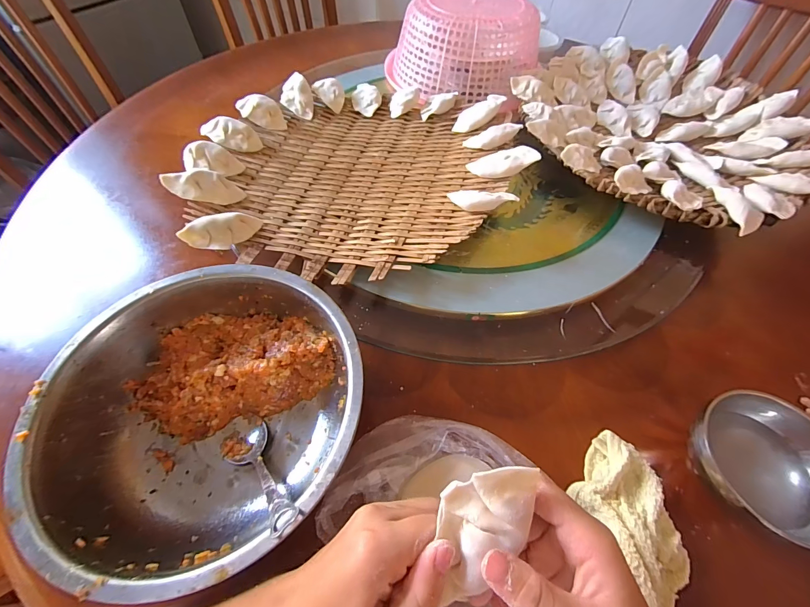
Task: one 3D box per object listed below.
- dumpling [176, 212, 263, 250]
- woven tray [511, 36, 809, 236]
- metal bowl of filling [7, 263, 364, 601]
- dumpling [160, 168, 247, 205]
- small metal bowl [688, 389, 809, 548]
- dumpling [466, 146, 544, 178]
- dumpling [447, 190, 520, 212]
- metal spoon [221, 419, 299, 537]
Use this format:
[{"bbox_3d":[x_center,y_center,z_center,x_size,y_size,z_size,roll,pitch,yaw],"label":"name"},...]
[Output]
[{"bbox_3d":[-0.187,-0.076,0.359,0.076,0.021,0.031,-22,59,-30],"label":"dumpling"},{"bbox_3d":[0.353,-0.252,0.500,0.381,0.059,0.378,35,61,19],"label":"woven tray"},{"bbox_3d":[-0.150,0.086,0.290,0.222,0.085,0.227,1,56,-2],"label":"metal bowl of filling"},{"bbox_3d":[-0.222,-0.131,0.386,0.079,0.021,0.033,5,53,-25],"label":"dumpling"},{"bbox_3d":[0.291,0.136,0.290,0.110,0.057,0.105,1,56,-2],"label":"small metal bowl"},{"bbox_3d":[0.115,-0.166,0.412,0.082,0.017,0.032,-2,52,26],"label":"dumpling"},{"bbox_3d":[0.080,-0.113,0.377,0.075,0.014,0.028,10,55,24],"label":"dumpling"},{"bbox_3d":[-0.111,0.128,0.264,0.036,0.016,0.140,-38,26,-24],"label":"metal spoon"}]

